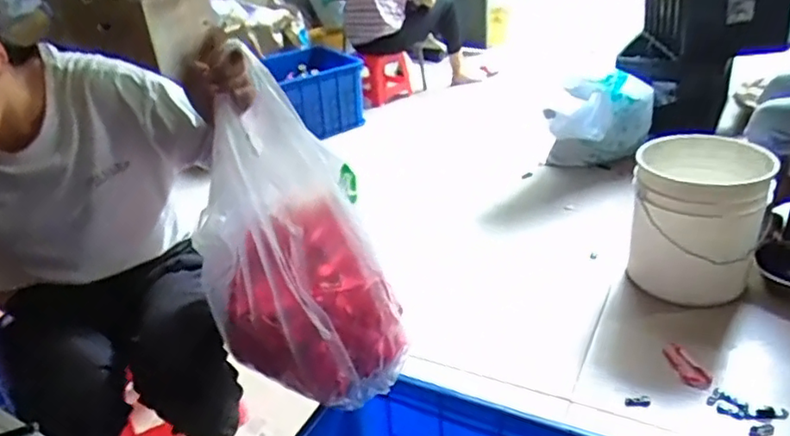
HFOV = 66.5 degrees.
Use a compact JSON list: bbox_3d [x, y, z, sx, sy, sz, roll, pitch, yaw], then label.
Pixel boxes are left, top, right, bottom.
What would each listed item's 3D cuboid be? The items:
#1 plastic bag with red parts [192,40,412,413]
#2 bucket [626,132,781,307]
[{"bbox_3d":[-0.125,0.043,0.790,0.215,0.416,0.121,6,30,20],"label":"plastic bag with red parts"},{"bbox_3d":[0.723,0.010,1.464,0.282,0.349,0.263,10,31,26],"label":"bucket"}]

